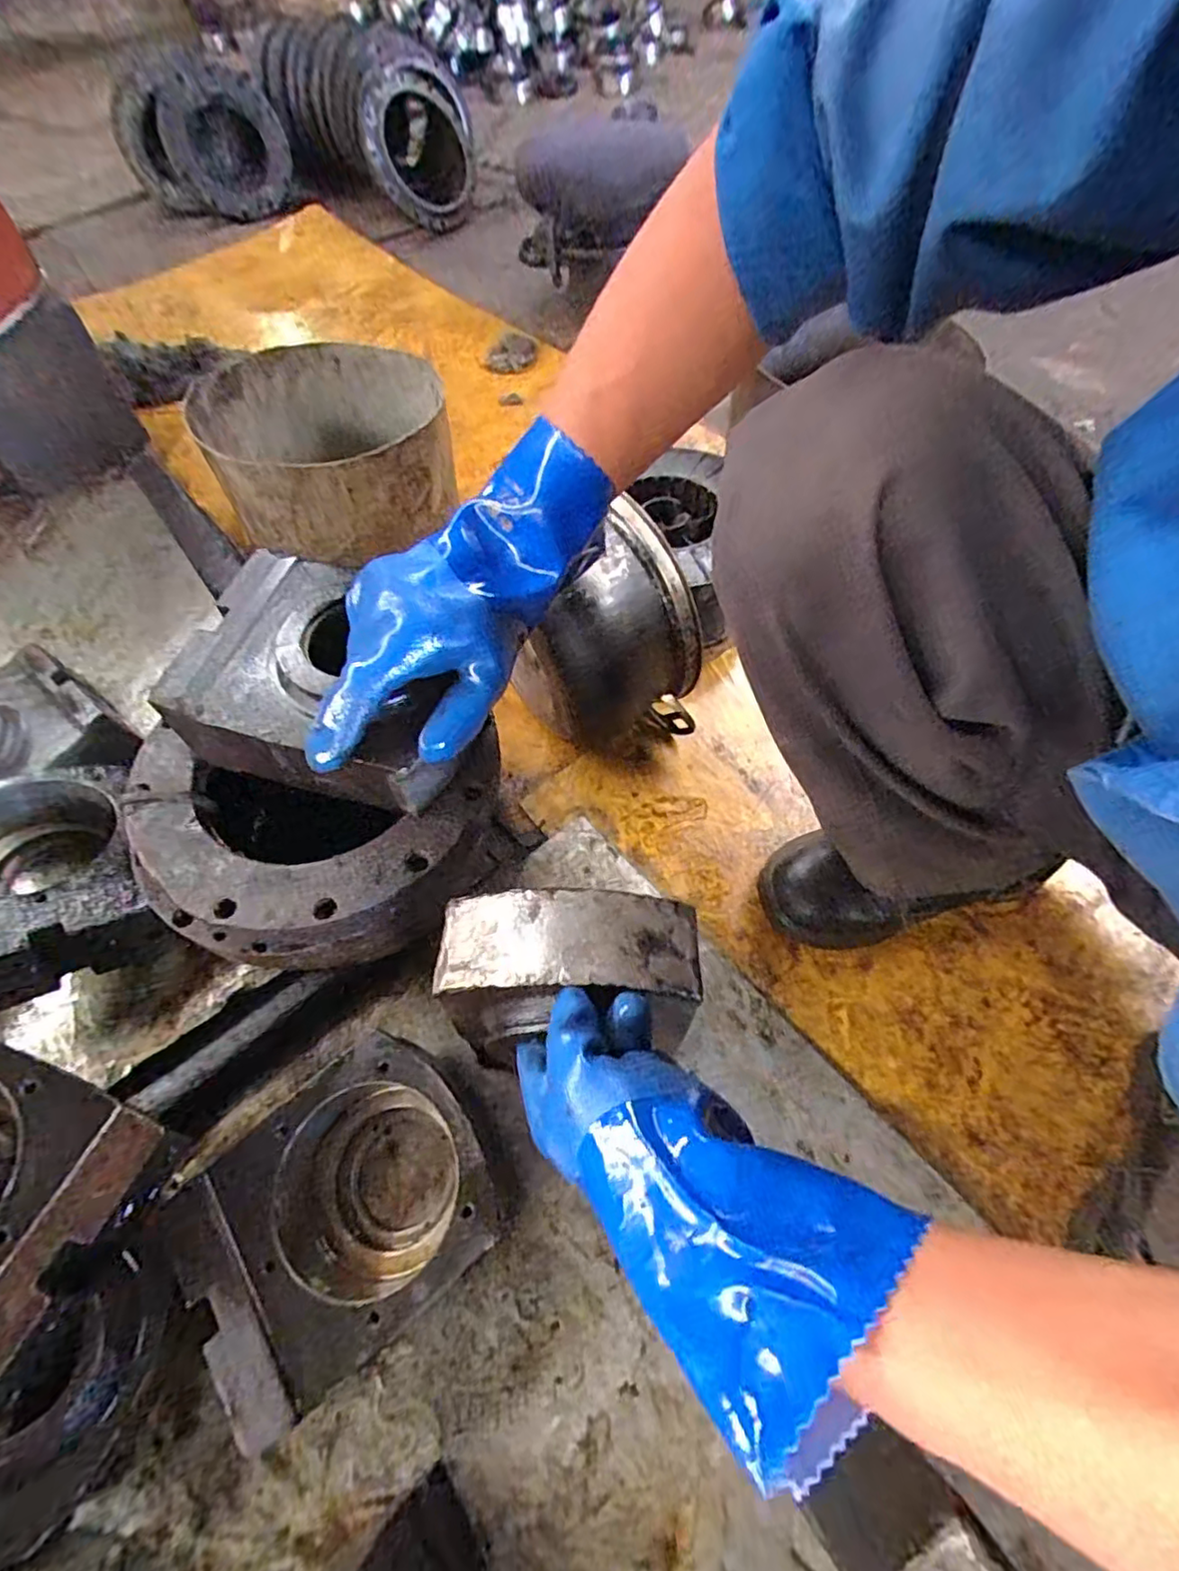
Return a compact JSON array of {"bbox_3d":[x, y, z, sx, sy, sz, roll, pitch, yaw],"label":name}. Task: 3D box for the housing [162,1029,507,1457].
[{"bbox_3d":[-0.162,0.289,0.430,0.182,0.088,0.154,-35,65,-16],"label":"housing"}]

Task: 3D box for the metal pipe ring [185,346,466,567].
[{"bbox_3d":[-0.301,-0.408,0.757,0.271,0.130,0.277,-1,60,2],"label":"metal pipe ring"}]

